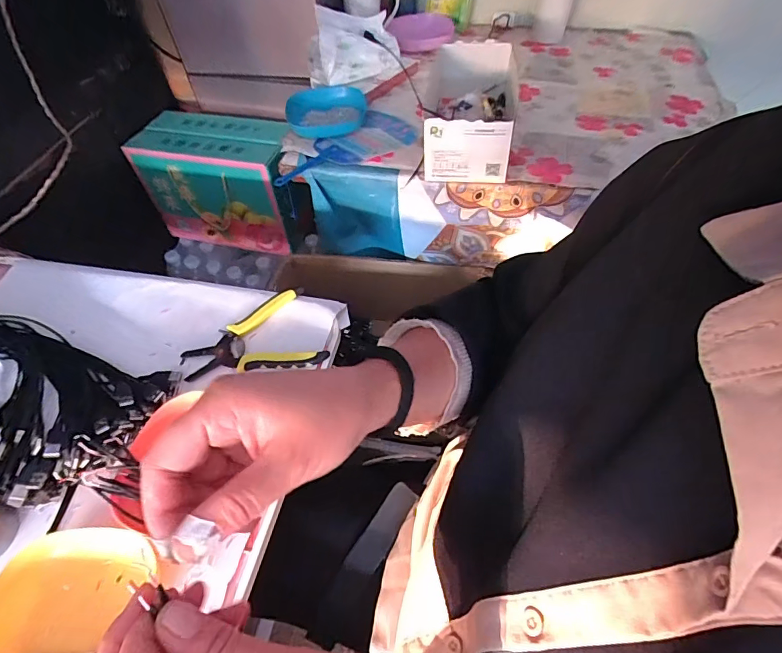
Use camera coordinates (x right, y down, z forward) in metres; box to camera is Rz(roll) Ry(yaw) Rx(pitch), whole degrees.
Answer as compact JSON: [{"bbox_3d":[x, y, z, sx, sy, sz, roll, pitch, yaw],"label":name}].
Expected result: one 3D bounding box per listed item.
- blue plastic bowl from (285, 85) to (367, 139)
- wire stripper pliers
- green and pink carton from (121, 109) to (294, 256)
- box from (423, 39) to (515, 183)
[{"bbox_3d":[-0.117,-0.384,0.779,0.134,0.030,0.138,-1,53,2],"label":"blue plastic bowl"},{"bbox_3d":[-0.163,0.006,0.526,0.159,0.012,0.116,-9,54,-4],"label":"wire stripper pliers"},{"bbox_3d":[-0.371,-0.326,1.001,0.330,0.234,0.152,10,55,10],"label":"green and pink carton"},{"bbox_3d":[0.127,-0.360,0.709,0.135,0.094,0.291,7,54,8],"label":"box"}]

